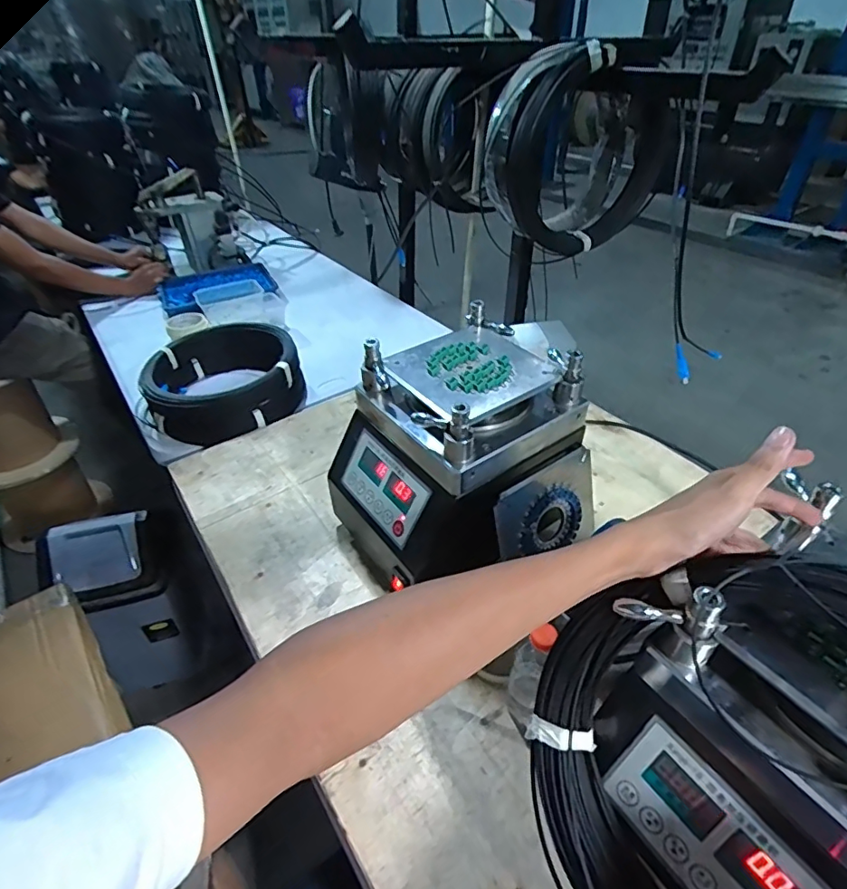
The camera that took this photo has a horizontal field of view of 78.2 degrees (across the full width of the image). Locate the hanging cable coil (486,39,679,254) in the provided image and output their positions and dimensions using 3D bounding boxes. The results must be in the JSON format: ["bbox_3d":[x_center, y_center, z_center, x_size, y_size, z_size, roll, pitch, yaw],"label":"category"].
[{"bbox_3d":[0.287,-0.517,0.924,0.348,0.305,0.107,-18,42,-20],"label":"hanging cable coil"}]

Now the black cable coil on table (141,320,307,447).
[{"bbox_3d":[-0.412,-0.139,1.072,0.289,0.099,0.280,-2,40,2],"label":"black cable coil on table"}]

